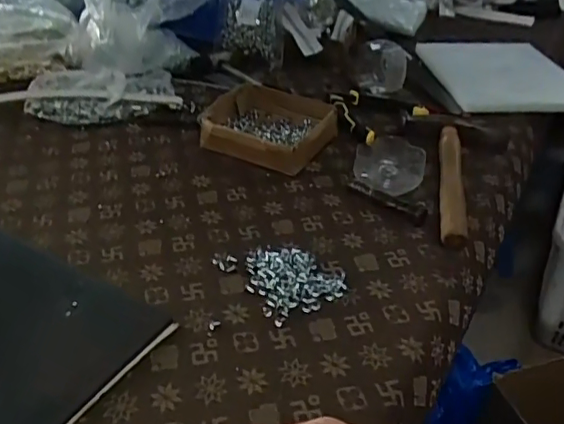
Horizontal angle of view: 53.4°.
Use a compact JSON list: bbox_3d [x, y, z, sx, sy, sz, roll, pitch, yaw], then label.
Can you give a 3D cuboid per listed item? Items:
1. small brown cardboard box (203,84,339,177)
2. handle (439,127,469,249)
[{"bbox_3d":[-0.015,-0.106,0.693,0.144,0.036,0.137,21,40,21],"label":"small brown cardboard box"},{"bbox_3d":[0.188,-0.035,0.620,0.028,0.023,0.220,9,38,7],"label":"handle"}]

